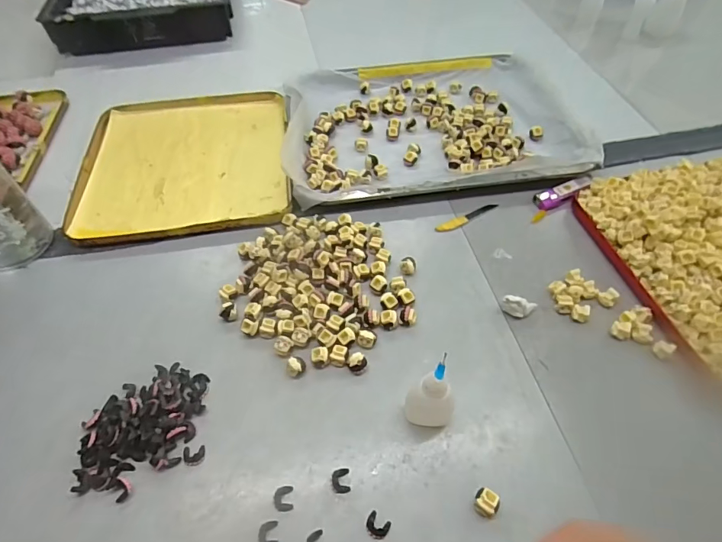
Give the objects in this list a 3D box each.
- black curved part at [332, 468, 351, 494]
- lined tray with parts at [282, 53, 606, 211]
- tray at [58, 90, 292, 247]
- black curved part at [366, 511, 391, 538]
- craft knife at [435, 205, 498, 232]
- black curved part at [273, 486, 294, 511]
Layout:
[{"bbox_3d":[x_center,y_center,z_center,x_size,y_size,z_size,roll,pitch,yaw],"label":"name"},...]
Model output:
[{"bbox_3d":[-0.015,0.153,0.316,0.013,0.004,0.016,-6,54,-3],"label":"black curved part"},{"bbox_3d":[0.088,-0.196,0.550,0.358,0.033,0.272,-6,54,-2],"label":"lined tray with parts"},{"bbox_3d":[-0.213,-0.140,0.529,0.238,0.014,0.250,-9,54,-4],"label":"tray"},{"bbox_3d":[0.011,0.176,0.299,0.016,0.004,0.013,28,59,21],"label":"black curved part"},{"bbox_3d":[0.117,-0.059,0.471,0.079,0.004,0.013,-24,57,-15],"label":"craft knife"},{"bbox_3d":[-0.056,0.163,0.310,0.014,0.004,0.016,-6,54,-2],"label":"black curved part"}]

